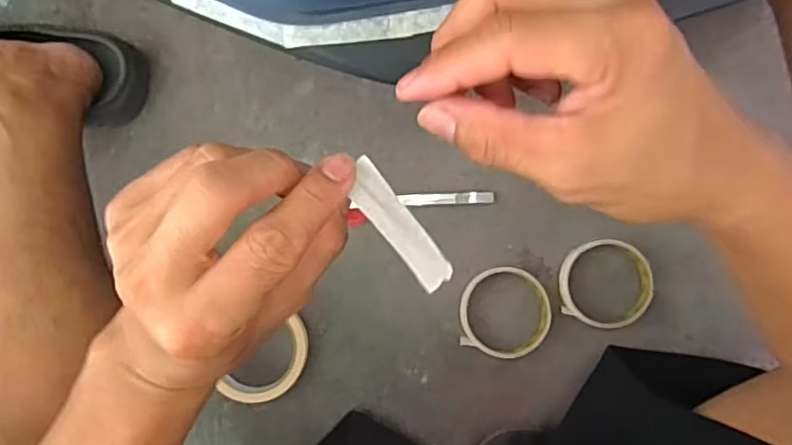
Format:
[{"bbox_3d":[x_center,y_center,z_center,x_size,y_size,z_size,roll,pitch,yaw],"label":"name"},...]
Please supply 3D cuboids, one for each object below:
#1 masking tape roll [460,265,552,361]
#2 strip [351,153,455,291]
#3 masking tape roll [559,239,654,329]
[{"bbox_3d":[0.105,0.087,0.619,0.084,0.016,0.086,0,85,1],"label":"masking tape roll"},{"bbox_3d":[0.001,0.001,0.254,0.057,0.004,0.018,51,50,1],"label":"strip"},{"bbox_3d":[0.204,0.060,0.627,0.086,0.020,0.084,0,85,1],"label":"masking tape roll"}]

